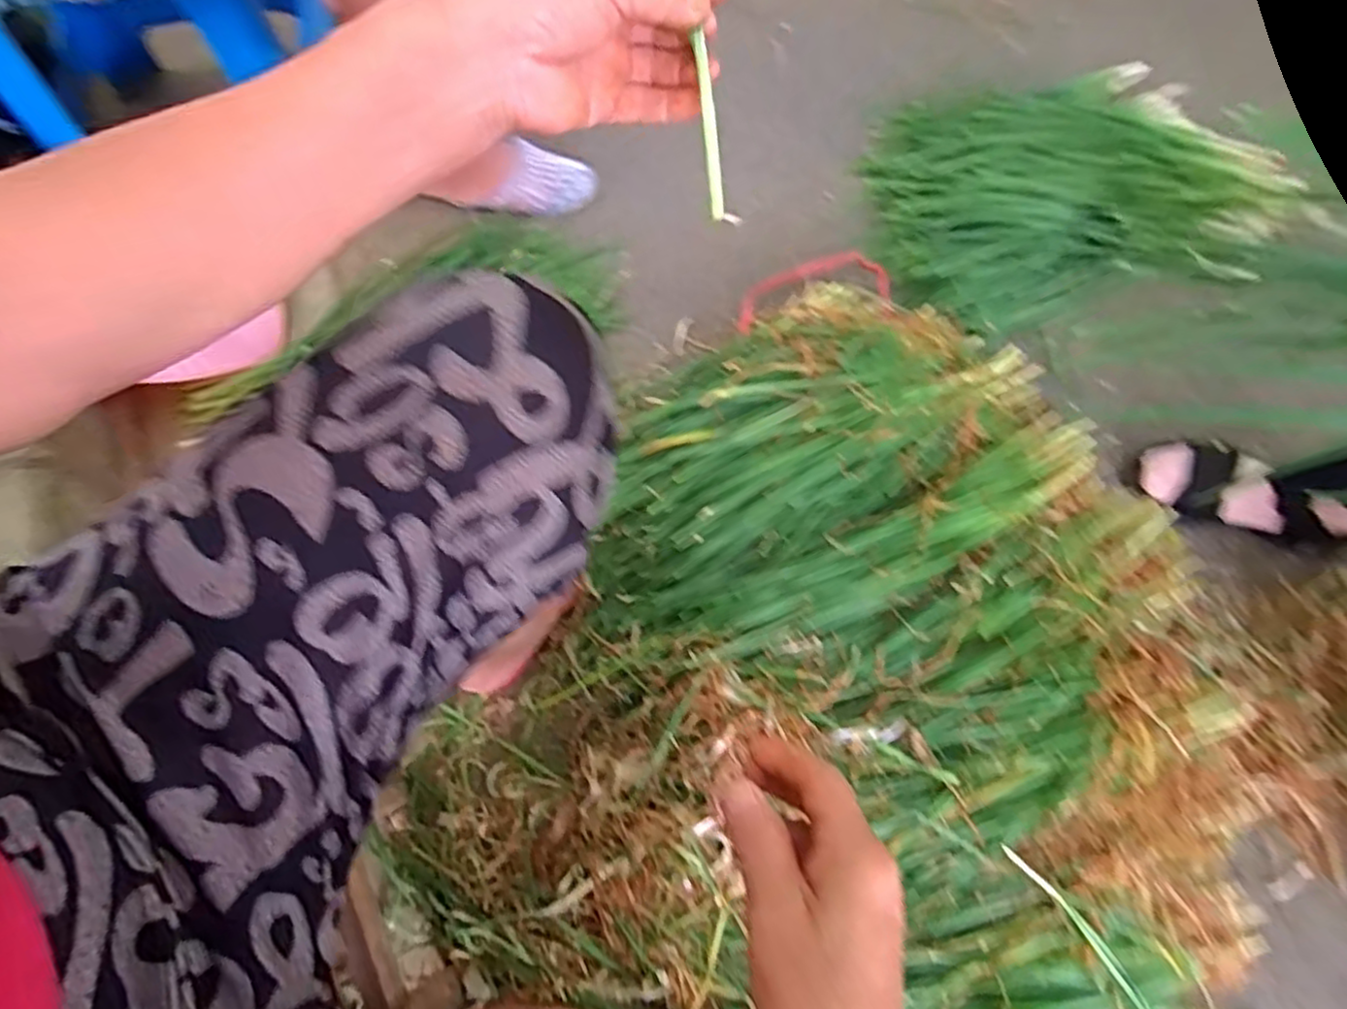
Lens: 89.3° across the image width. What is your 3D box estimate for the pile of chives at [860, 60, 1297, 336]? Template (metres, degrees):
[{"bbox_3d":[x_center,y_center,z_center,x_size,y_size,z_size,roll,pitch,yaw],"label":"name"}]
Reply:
[{"bbox_3d":[0.469,-0.376,0.808,0.438,0.112,0.324,-5,70,-3],"label":"pile of chives"}]

